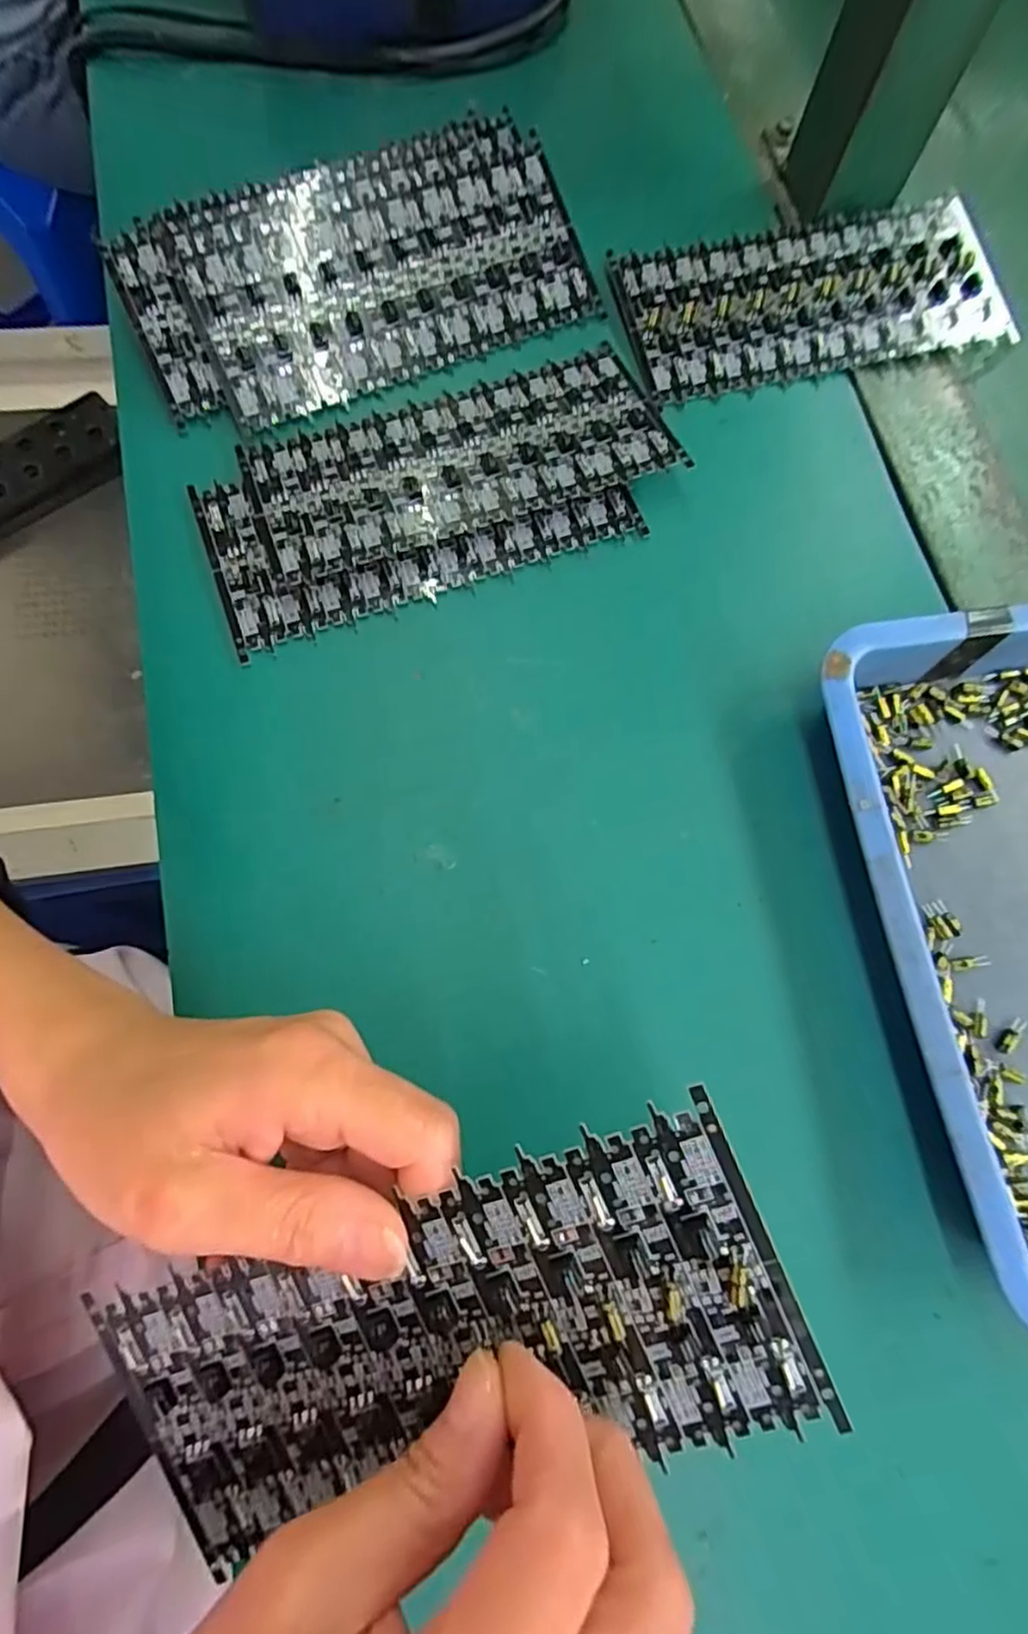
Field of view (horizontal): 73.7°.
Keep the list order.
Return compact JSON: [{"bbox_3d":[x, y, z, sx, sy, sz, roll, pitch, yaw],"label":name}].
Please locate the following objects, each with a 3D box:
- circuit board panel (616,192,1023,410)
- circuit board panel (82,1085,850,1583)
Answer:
[{"bbox_3d":[0.130,-0.228,0.301,0.163,0.009,0.074,-13,75,-8],"label":"circuit board panel"},{"bbox_3d":[-0.018,0.126,0.161,0.163,0.004,0.073,-23,92,10],"label":"circuit board panel"}]

